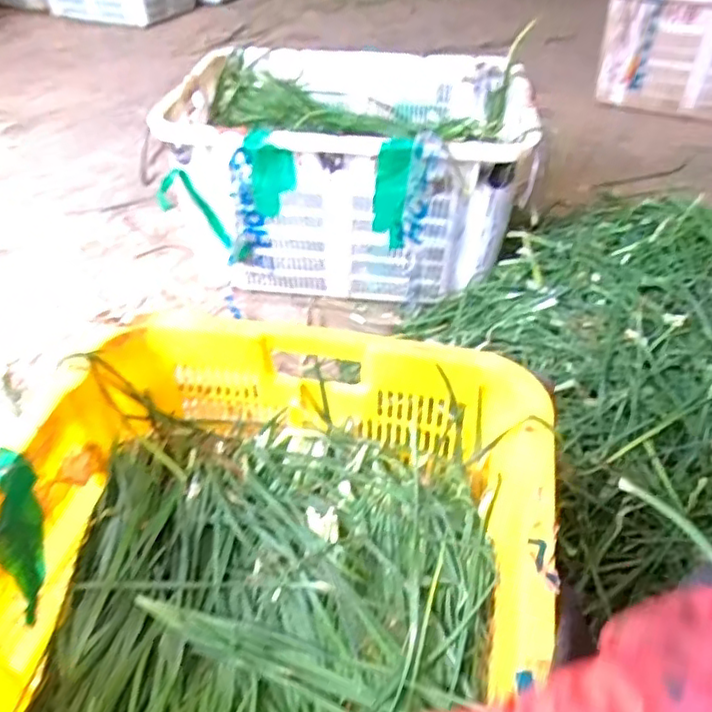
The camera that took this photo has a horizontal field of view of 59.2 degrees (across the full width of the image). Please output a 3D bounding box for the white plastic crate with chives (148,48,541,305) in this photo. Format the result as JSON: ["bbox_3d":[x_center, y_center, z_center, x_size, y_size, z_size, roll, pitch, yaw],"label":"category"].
[{"bbox_3d":[-0.010,-0.368,1.271,0.638,0.347,0.465,7,42,8],"label":"white plastic crate with chives"}]

